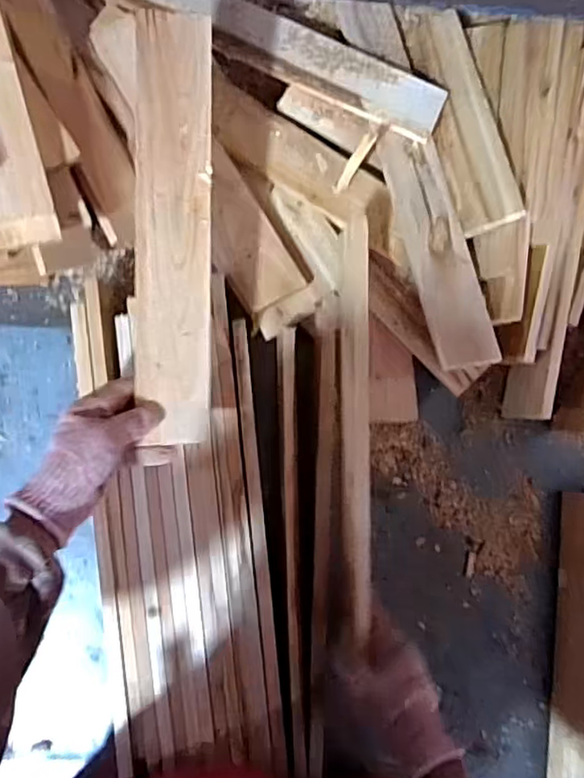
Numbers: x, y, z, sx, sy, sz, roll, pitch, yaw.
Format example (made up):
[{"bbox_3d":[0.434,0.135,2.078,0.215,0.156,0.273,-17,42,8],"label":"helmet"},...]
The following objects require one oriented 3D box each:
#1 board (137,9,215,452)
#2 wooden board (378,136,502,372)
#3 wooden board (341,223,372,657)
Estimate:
[{"bbox_3d":[-0.108,-0.144,0.553,0.068,0.013,0.382,0,93,-6],"label":"board"},{"bbox_3d":[0.163,-0.159,0.671,0.067,0.012,0.279,-11,77,-7],"label":"wooden board"},{"bbox_3d":[0.068,0.034,0.619,0.023,0.049,0.420,0,86,-6],"label":"wooden board"}]

